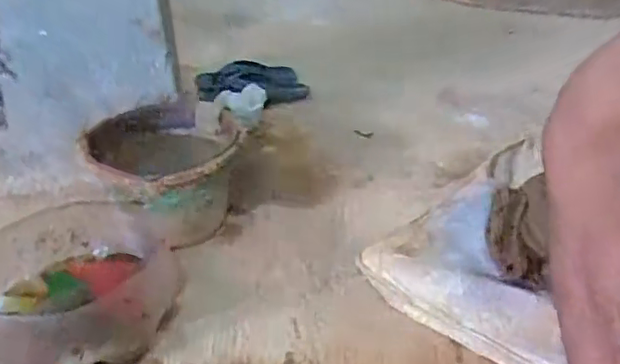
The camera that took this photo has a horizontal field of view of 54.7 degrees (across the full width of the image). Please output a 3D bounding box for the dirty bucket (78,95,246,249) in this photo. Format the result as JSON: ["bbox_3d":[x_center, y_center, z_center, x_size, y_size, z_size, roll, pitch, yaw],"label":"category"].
[{"bbox_3d":[-0.230,-0.009,0.983,0.243,0.152,0.259,-10,32,-14],"label":"dirty bucket"}]

